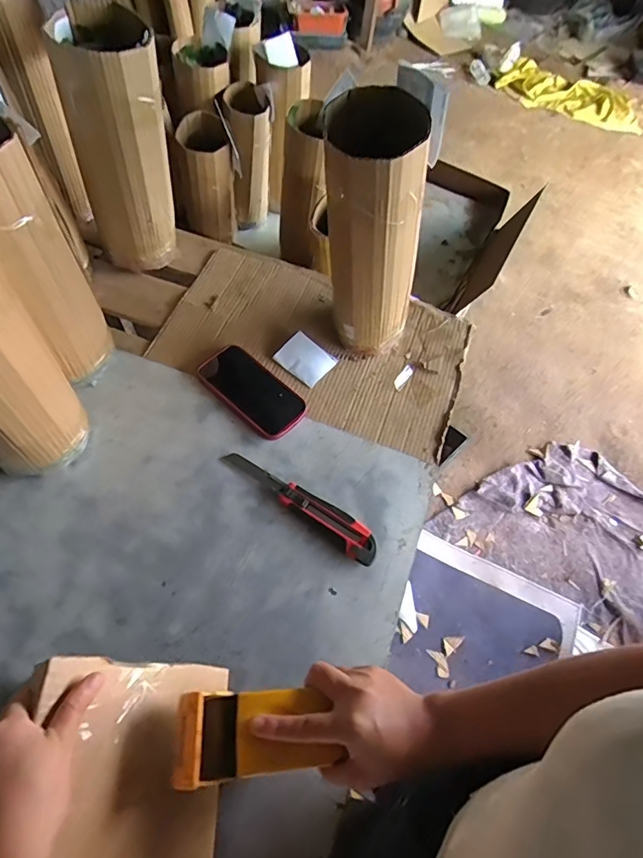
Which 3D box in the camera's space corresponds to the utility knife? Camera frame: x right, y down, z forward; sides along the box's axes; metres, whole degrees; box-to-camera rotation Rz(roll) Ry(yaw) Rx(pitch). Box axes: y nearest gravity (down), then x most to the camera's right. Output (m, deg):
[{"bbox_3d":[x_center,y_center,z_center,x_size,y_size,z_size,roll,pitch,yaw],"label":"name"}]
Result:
[{"bbox_3d":[-0.027,0.090,0.610,0.229,0.019,0.037,35,64,14],"label":"utility knife"}]

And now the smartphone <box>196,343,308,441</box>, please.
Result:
[{"bbox_3d":[-0.103,-0.057,0.688,0.172,0.019,0.083,41,65,16],"label":"smartphone"}]

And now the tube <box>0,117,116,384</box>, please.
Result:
[{"bbox_3d":[-0.338,-0.188,0.556,0.096,0.293,0.132,-35,70,-22],"label":"tube"}]

